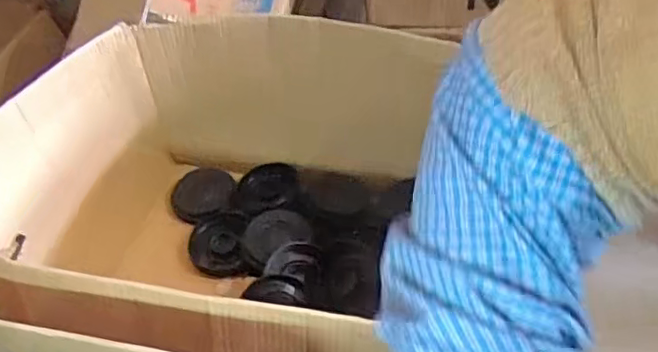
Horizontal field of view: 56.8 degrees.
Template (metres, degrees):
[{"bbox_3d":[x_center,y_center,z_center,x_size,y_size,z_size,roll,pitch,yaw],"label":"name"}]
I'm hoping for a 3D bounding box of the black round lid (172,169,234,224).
[{"bbox_3d":[-0.239,0.030,1.157,0.117,0.034,0.112,-14,46,-9],"label":"black round lid"}]

